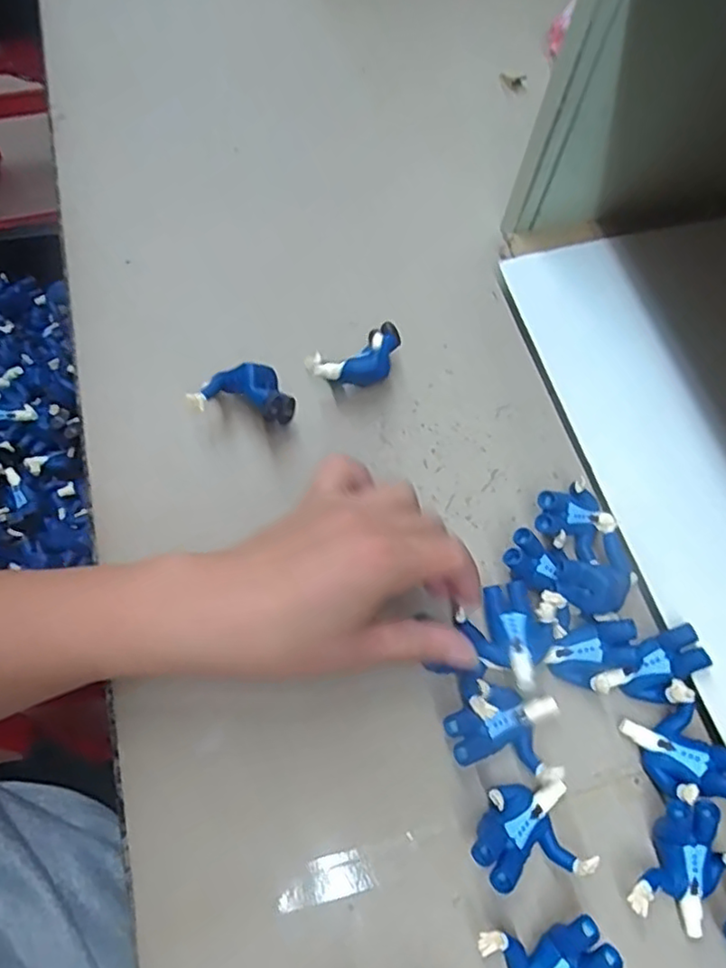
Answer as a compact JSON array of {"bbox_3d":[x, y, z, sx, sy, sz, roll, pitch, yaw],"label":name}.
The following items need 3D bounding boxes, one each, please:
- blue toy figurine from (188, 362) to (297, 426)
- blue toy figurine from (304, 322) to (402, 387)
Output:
[{"bbox_3d":[-0.067,-0.050,0.365,0.056,0.037,0.033,7,67,0],"label":"blue toy figurine"},{"bbox_3d":[-0.001,-0.075,0.375,0.070,0.030,0.026,-28,71,-28],"label":"blue toy figurine"}]

